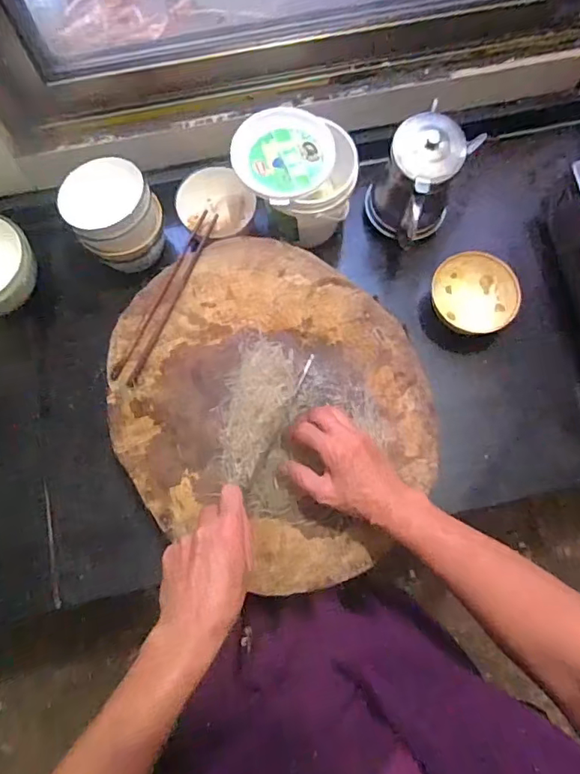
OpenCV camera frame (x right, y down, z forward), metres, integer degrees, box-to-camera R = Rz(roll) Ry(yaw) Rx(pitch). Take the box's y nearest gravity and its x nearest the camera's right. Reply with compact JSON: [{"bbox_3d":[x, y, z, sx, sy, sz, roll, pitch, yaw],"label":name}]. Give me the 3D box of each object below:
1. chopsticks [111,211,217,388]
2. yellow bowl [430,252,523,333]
[{"bbox_3d":[-0.152,-0.114,0.632,0.032,0.011,0.238,22,76,8],"label":"chopsticks"},{"bbox_3d":[0.242,-0.123,0.684,0.100,0.043,0.115,-35,76,-7],"label":"yellow bowl"}]

